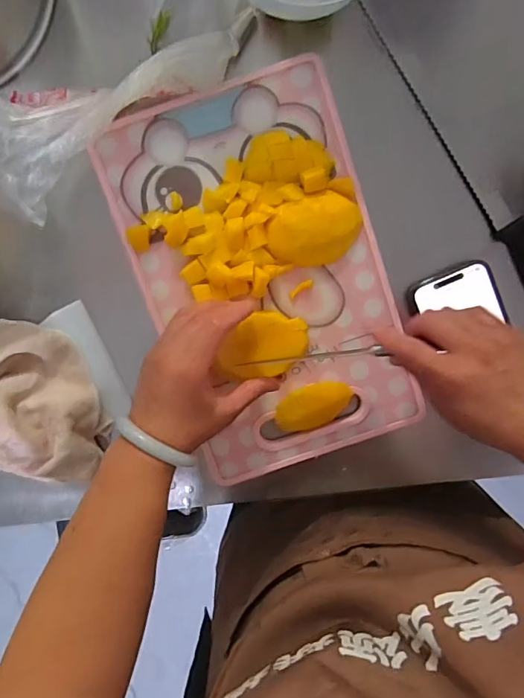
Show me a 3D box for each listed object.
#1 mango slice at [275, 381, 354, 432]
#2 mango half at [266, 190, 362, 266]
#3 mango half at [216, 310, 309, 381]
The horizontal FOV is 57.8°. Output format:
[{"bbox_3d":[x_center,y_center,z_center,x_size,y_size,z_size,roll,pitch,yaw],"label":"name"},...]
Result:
[{"bbox_3d":[0.052,0.057,0.471,0.077,0.013,0.046,-18,98,3],"label":"mango slice"},{"bbox_3d":[0.050,-0.109,0.441,0.087,0.023,0.061,-19,98,3],"label":"mango half"},{"bbox_3d":[0.001,-0.004,0.450,0.085,0.018,0.060,-7,99,1],"label":"mango half"}]

